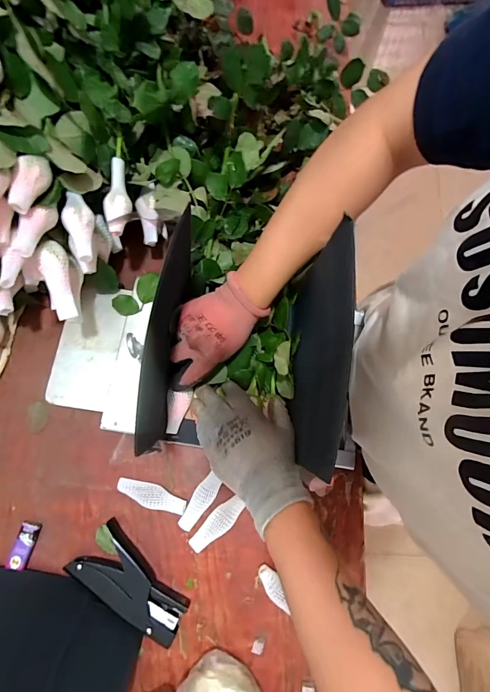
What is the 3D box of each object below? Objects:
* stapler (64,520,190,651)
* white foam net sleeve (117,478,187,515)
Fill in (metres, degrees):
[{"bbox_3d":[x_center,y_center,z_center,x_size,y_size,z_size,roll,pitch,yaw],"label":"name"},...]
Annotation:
[{"bbox_3d":[-0.139,0.292,0.420,0.143,0.026,0.065,42,80,7],"label":"stapler"},{"bbox_3d":[-0.120,0.192,0.446,0.089,0.017,0.027,19,78,3],"label":"white foam net sleeve"}]

